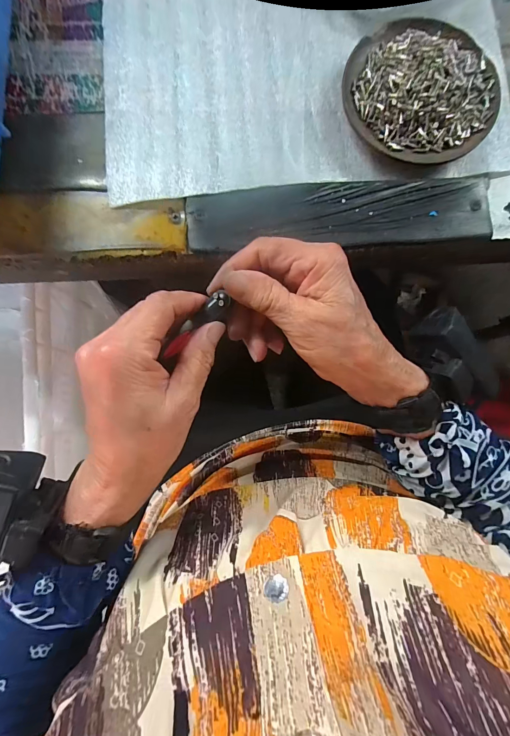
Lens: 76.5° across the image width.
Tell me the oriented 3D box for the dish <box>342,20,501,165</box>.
[{"bbox_3d":[0.124,-0.207,0.244,0.112,0.028,0.095,18,86,1],"label":"dish"}]

